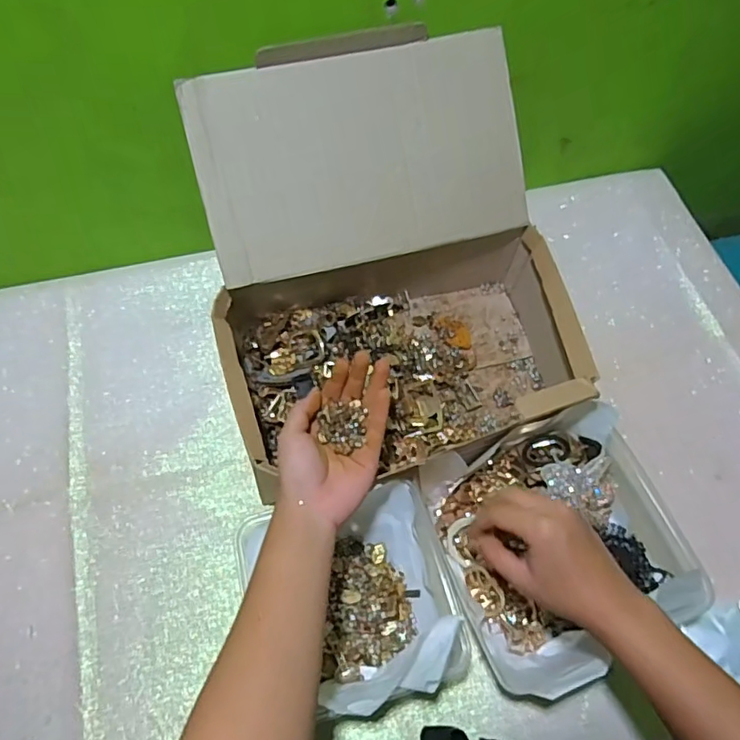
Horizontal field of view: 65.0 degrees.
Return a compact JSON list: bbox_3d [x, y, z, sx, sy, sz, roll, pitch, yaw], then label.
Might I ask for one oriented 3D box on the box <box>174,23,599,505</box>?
[{"bbox_3d":[0.017,-0.093,0.559,0.333,0.223,0.350,-14,62,-8],"label":"box"}]

